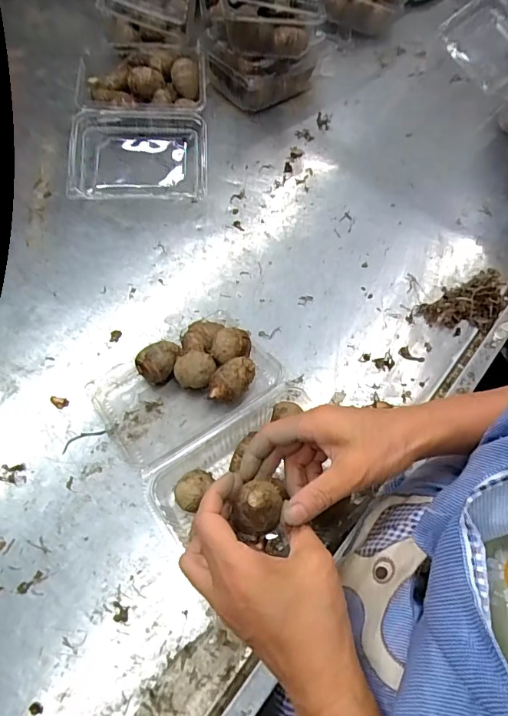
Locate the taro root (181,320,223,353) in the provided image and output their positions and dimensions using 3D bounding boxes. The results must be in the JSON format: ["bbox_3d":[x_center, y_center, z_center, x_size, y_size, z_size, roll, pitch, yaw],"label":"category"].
[{"bbox_3d":[-0.057,-0.019,0.477,0.034,0.035,0.042,17,65,5],"label":"taro root"}]

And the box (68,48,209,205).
[{"bbox_3d":[-0.154,-0.325,0.603,0.177,0.067,0.267,0,65,-3],"label":"box"}]

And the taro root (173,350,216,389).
[{"bbox_3d":[-0.060,0.014,0.454,0.040,0.043,0.034,4,64,-2],"label":"taro root"}]

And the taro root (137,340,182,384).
[{"bbox_3d":[-0.096,0.005,0.460,0.035,0.037,0.044,32,67,11],"label":"taro root"}]

